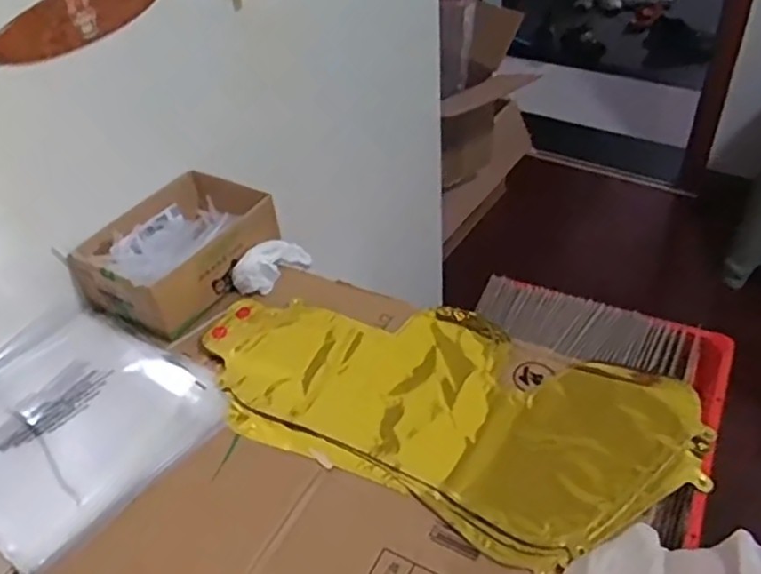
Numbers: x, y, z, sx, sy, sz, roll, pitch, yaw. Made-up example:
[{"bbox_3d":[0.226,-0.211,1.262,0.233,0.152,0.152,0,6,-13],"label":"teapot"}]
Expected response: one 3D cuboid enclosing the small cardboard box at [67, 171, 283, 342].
[{"bbox_3d":[-0.213,-0.043,0.741,0.142,0.065,0.192,20,47,26],"label":"small cardboard box"}]

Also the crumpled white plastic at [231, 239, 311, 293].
[{"bbox_3d":[-0.112,-0.030,0.755,0.044,0.045,0.107,17,28,23],"label":"crumpled white plastic"}]

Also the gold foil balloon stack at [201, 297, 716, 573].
[{"bbox_3d":[0.047,0.099,0.611,0.430,0.027,0.215,15,45,22],"label":"gold foil balloon stack"}]

